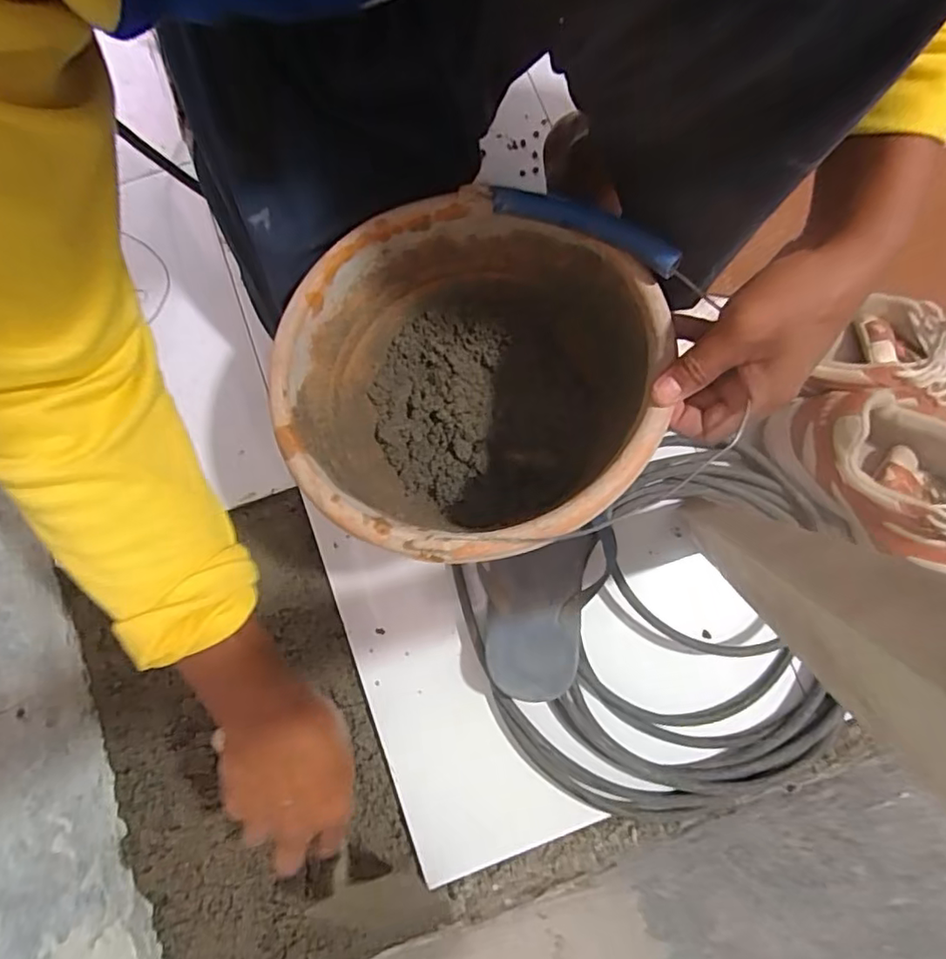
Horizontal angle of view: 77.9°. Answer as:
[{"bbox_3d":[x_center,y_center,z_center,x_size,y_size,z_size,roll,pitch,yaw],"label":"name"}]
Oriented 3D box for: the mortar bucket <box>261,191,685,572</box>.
[{"bbox_3d":[-0.005,-0.063,0.478,0.274,0.205,0.252,0,80,0],"label":"mortar bucket"}]

